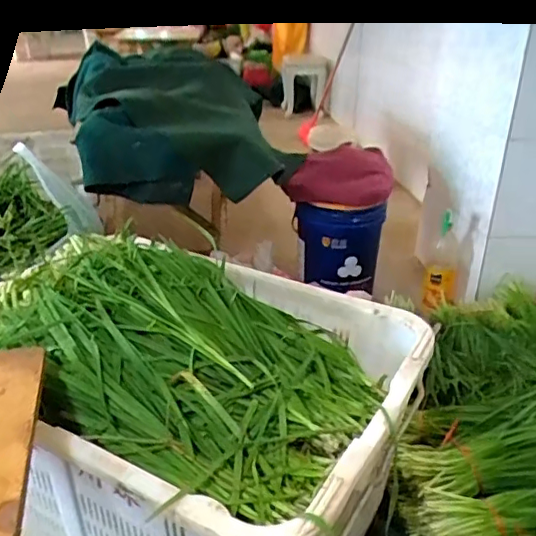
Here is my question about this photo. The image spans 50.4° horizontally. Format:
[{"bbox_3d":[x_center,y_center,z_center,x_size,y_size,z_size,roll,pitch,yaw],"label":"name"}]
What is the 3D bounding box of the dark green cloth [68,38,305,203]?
[{"bbox_3d":[-0.247,-0.414,1.602,0.586,0.348,0.446,-3,28,-6],"label":"dark green cloth"}]

